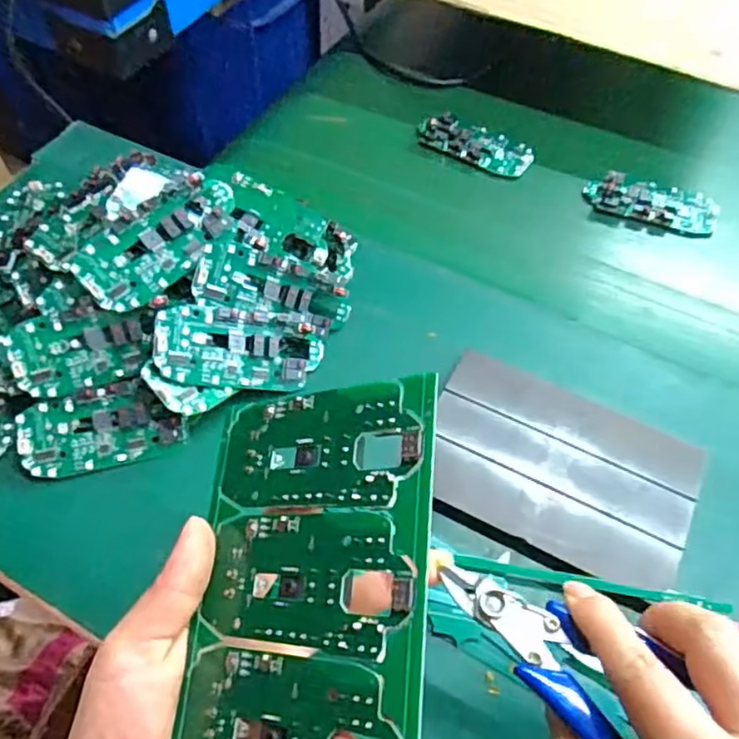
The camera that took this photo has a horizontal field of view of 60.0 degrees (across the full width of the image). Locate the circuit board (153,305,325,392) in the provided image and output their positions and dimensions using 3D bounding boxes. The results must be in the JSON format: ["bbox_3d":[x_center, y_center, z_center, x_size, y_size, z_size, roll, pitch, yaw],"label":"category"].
[{"bbox_3d":[-0.073,-0.011,0.372,0.097,0.009,0.045,6,83,-25],"label":"circuit board"}]

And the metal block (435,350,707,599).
[{"bbox_3d":[0.104,0.054,0.358,0.144,0.015,0.098,24,59,15],"label":"metal block"}]

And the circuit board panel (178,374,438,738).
[{"bbox_3d":[-0.026,0.098,0.220,0.105,0.004,0.188,-11,63,35],"label":"circuit board panel"}]

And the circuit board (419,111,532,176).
[{"bbox_3d":[0.088,-0.188,0.532,0.095,0.017,0.041,27,61,13],"label":"circuit board"}]

